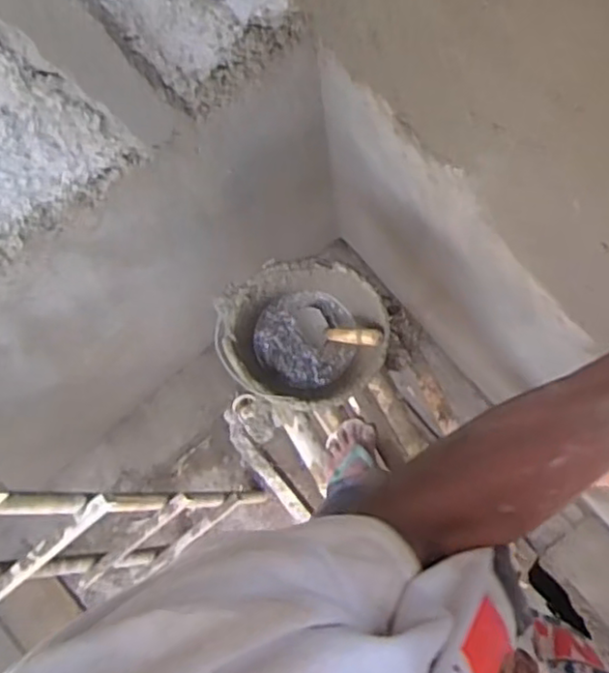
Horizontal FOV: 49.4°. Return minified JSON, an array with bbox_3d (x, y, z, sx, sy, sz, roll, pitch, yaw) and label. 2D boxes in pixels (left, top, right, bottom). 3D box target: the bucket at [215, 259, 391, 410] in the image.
[{"bbox_3d":[0.003,-0.005,1.347,0.319,0.193,0.289,0,89,4],"label":"bucket"}]

